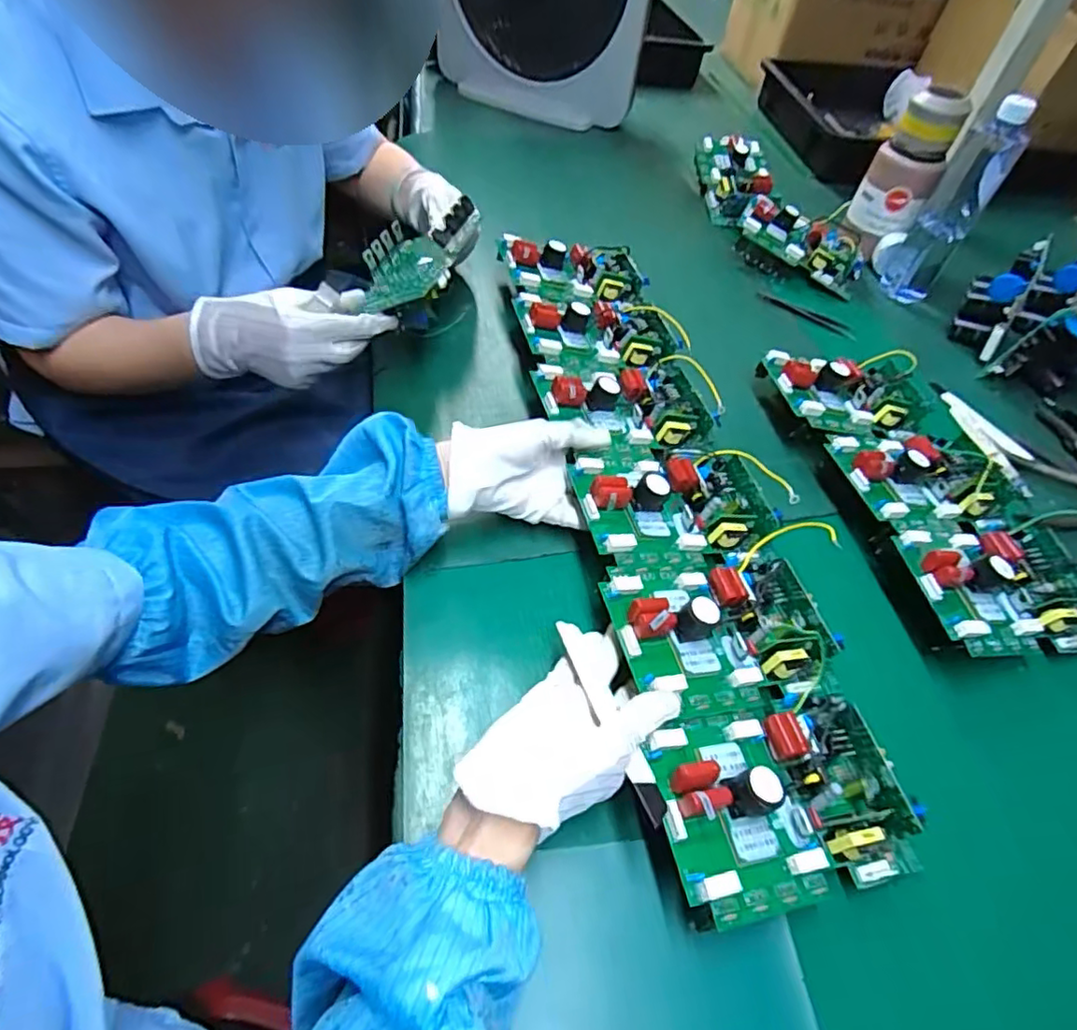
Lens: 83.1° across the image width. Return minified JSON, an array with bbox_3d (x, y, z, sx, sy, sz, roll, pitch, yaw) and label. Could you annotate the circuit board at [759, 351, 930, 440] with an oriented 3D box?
[{"bbox_3d":[0.324,-0.132,0.628,0.185,0.048,0.117,-12,53,-15],"label":"circuit board"}]

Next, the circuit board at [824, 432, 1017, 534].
[{"bbox_3d":[0.347,-0.046,0.554,0.160,0.034,0.111,-16,55,-18],"label":"circuit board"}]

